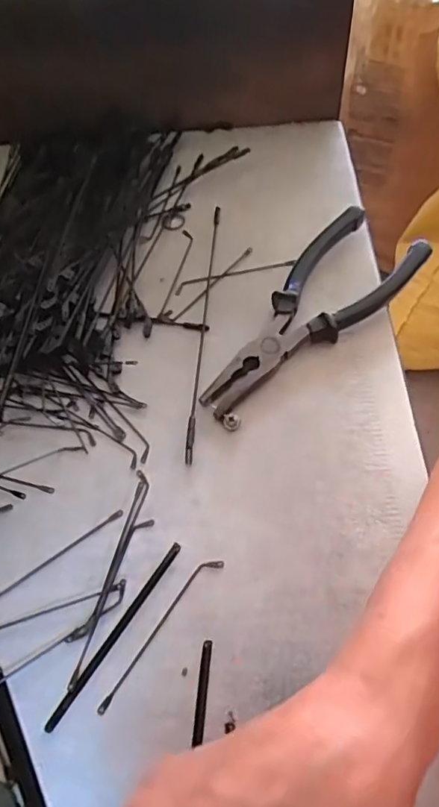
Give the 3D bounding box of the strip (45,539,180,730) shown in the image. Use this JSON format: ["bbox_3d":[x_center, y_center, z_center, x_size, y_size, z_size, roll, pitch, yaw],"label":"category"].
[{"bbox_3d":[-0.049,0.109,0.263,0.004,0.004,0.098,29,66,18],"label":"strip"}]

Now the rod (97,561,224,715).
[{"bbox_3d":[-0.028,0.110,0.264,0.009,0.004,0.087,33,67,19],"label":"rod"}]

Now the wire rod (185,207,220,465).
[{"bbox_3d":[-0.010,-0.057,0.356,0.004,0.007,0.206,3,61,4],"label":"wire rod"}]

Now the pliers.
[{"bbox_3d":[0.051,-0.061,0.349,0.176,0.018,0.067,-39,66,-18],"label":"pliers"}]

